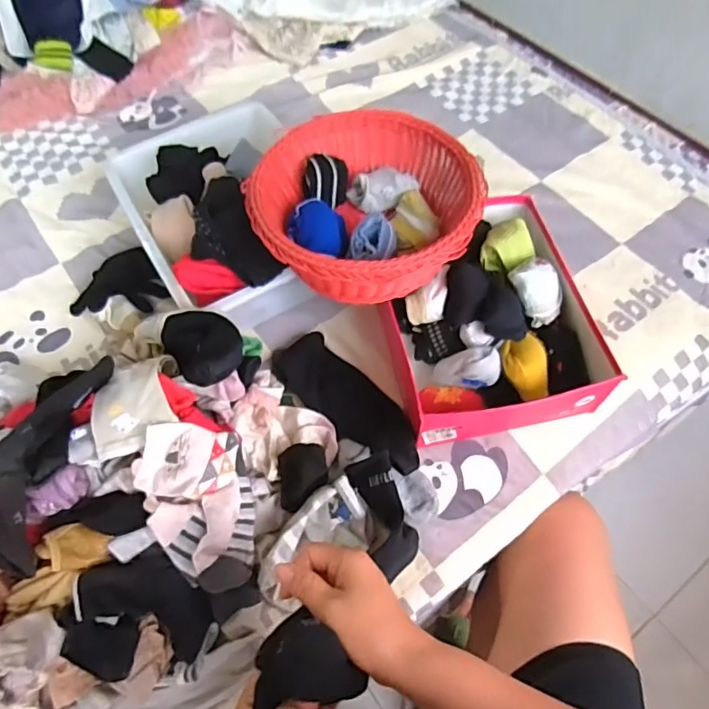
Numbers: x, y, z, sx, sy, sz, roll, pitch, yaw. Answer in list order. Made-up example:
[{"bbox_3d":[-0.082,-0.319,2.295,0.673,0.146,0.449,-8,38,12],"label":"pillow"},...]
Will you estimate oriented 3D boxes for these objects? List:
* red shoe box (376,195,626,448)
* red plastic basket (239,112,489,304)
[{"bbox_3d":[0.168,-0.041,0.694,0.250,0.112,0.286,-9,61,-6],"label":"red shoe box"},{"bbox_3d":[0.010,-0.189,0.662,0.272,0.085,0.272,0,60,1],"label":"red plastic basket"}]

